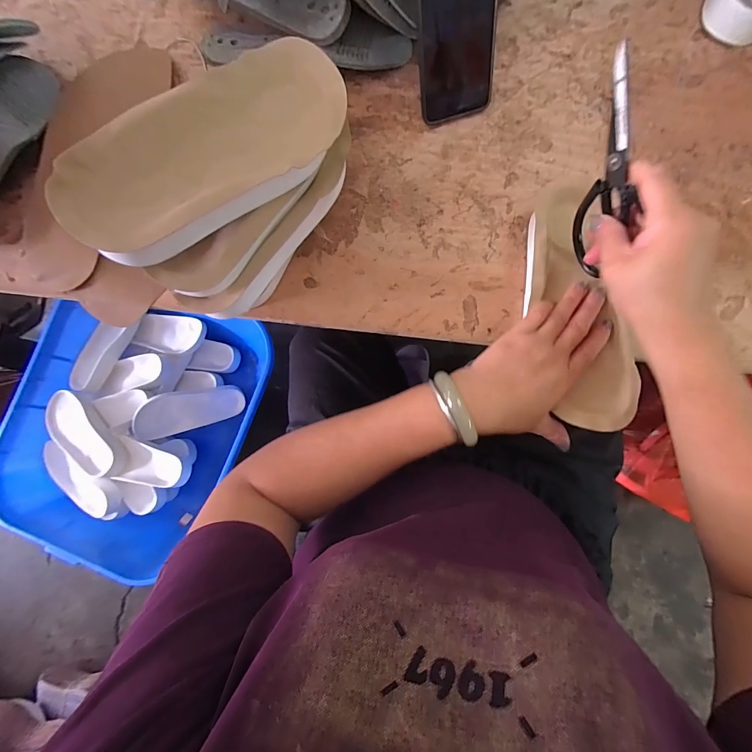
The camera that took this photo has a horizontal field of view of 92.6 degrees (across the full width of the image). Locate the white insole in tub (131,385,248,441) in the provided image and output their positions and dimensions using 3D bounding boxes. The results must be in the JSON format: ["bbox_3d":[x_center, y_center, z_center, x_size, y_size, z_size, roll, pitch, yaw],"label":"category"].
[{"bbox_3d":[-0.441,0.078,0.859,0.237,0.043,0.096,-15,83,-20],"label":"white insole in tub"}]

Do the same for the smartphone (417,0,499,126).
[{"bbox_3d":[0.078,-0.340,0.342,0.077,0.162,0.006,-15,52,1],"label":"smartphone"}]

